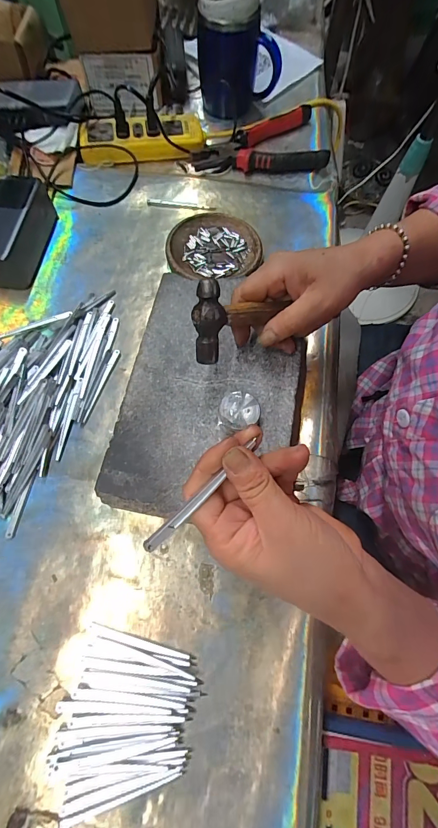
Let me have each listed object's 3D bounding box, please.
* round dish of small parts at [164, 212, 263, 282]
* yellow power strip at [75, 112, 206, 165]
[{"bbox_3d":[-0.008,-0.210,0.444,0.113,0.017,0.106,0,70,-1],"label":"round dish of small parts"},{"bbox_3d":[-0.112,-0.404,0.512,0.175,0.029,0.062,-12,70,-5],"label":"yellow power strip"}]

